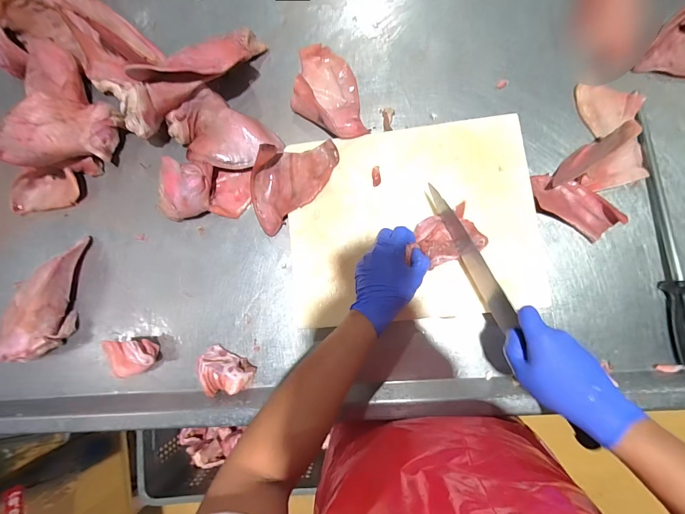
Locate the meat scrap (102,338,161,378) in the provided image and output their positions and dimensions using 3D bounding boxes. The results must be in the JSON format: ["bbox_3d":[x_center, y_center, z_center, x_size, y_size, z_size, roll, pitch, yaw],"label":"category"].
[{"bbox_3d":[-0.331,0.160,0.518,0.072,0.044,0.058,-3,83,6],"label":"meat scrap"}]

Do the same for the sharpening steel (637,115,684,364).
[{"bbox_3d":[0.474,-0.034,0.475,0.041,0.037,0.375,-7,82,6],"label":"sharpening steel"}]

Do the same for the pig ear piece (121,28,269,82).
[{"bbox_3d":[-0.214,-0.313,0.513,0.090,0.031,0.223,44,61,10],"label":"pig ear piece"}]

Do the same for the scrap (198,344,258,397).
[{"bbox_3d":[-0.187,0.183,0.505,0.083,0.049,0.061,24,86,9],"label":"scrap"}]

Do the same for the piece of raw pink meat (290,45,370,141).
[{"bbox_3d":[-0.030,-0.273,0.546,0.113,0.043,0.182,-15,81,4],"label":"piece of raw pink meat"}]

